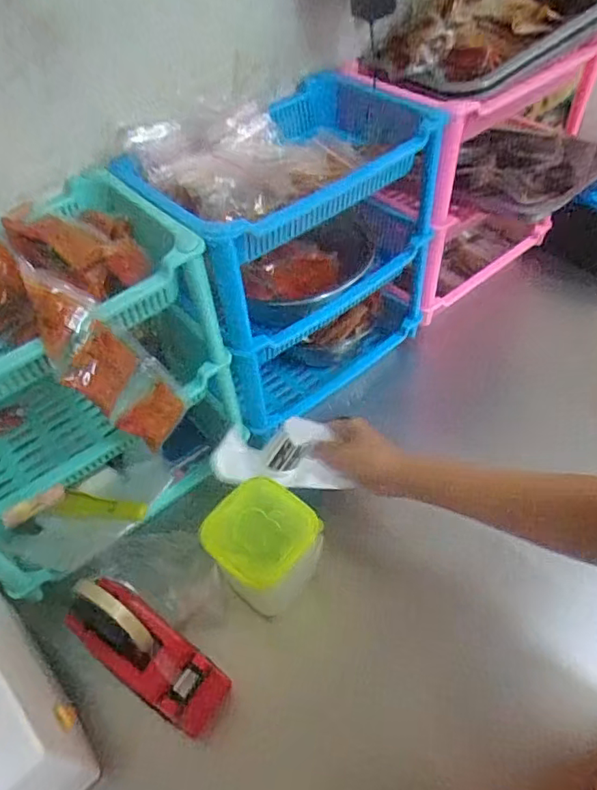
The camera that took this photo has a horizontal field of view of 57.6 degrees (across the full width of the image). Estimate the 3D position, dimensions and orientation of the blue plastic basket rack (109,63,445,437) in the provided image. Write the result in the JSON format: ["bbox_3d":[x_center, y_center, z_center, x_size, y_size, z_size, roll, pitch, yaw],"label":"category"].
[{"bbox_3d":[0.014,-0.165,0.669,0.356,0.321,0.188,-34,56,-21],"label":"blue plastic basket rack"}]

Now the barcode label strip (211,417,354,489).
[{"bbox_3d":[-0.019,0.061,0.582,0.141,0.066,0.074,2,51,6],"label":"barcode label strip"}]

